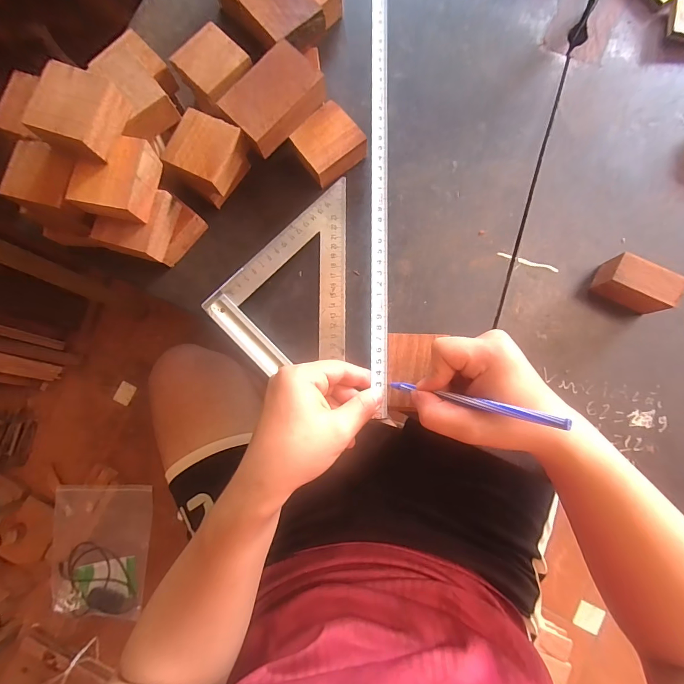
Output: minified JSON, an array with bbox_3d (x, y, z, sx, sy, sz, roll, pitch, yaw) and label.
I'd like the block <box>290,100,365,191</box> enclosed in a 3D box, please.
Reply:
[{"bbox_3d":[-0.015,-0.195,0.361,0.061,0.028,0.056,-35,83,-1],"label":"block"}]

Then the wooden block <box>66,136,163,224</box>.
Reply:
[{"bbox_3d":[-0.191,-0.138,0.307,0.053,0.027,0.065,14,84,5],"label":"wooden block"}]

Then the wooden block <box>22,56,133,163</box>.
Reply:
[{"bbox_3d":[-0.207,-0.179,0.285,0.053,0.028,0.060,22,85,5],"label":"wooden block"}]

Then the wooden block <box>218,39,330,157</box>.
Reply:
[{"bbox_3d":[-0.063,-0.223,0.333,0.084,0.025,0.057,-44,83,-2],"label":"wooden block"}]

